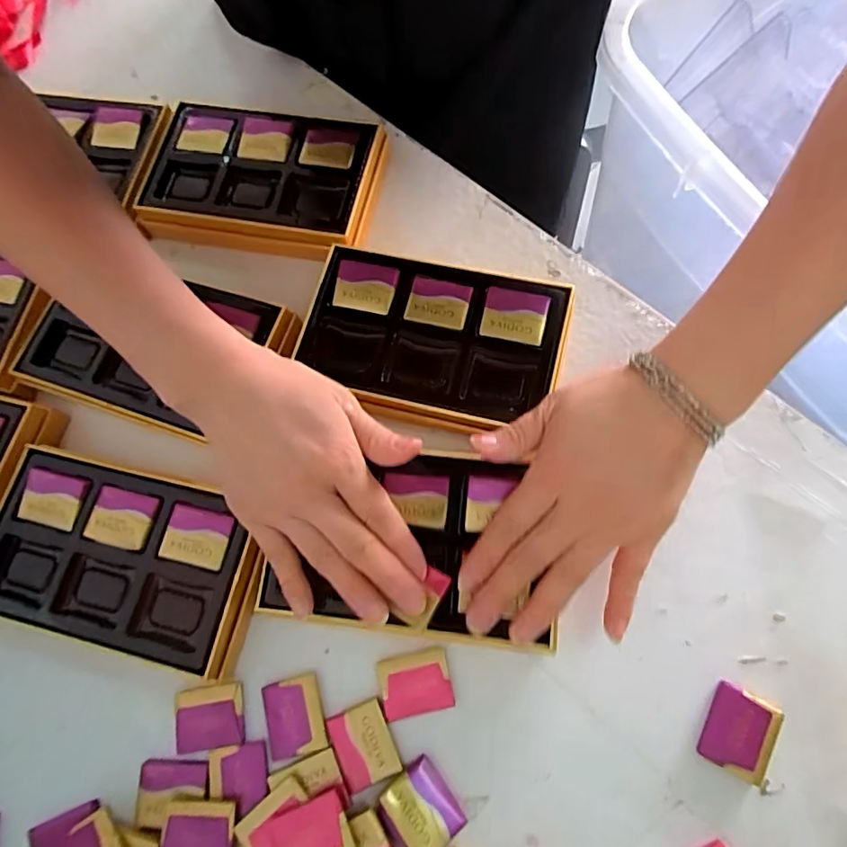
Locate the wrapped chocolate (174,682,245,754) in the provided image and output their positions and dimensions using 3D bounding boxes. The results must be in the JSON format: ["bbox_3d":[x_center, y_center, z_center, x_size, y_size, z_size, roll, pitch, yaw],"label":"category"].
[{"bbox_3d":[-0.124,0.169,0.303,0.040,0.009,0.033,-12,73,3],"label":"wrapped chocolate"}]

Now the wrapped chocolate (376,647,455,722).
[{"bbox_3d":[-0.005,0.147,0.298,0.040,0.007,0.031,-14,73,2],"label":"wrapped chocolate"}]

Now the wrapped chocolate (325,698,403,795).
[{"bbox_3d":[-0.033,0.179,0.293,0.033,0.009,0.039,-24,73,-1],"label":"wrapped chocolate"}]

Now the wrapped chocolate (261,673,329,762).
[{"bbox_3d":[-0.074,0.166,0.298,0.033,0.005,0.039,-17,73,1],"label":"wrapped chocolate"}]

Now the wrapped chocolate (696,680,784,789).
[{"bbox_3d":[0.167,0.162,0.277,0.032,0.008,0.040,24,78,12],"label":"wrapped chocolate"}]

